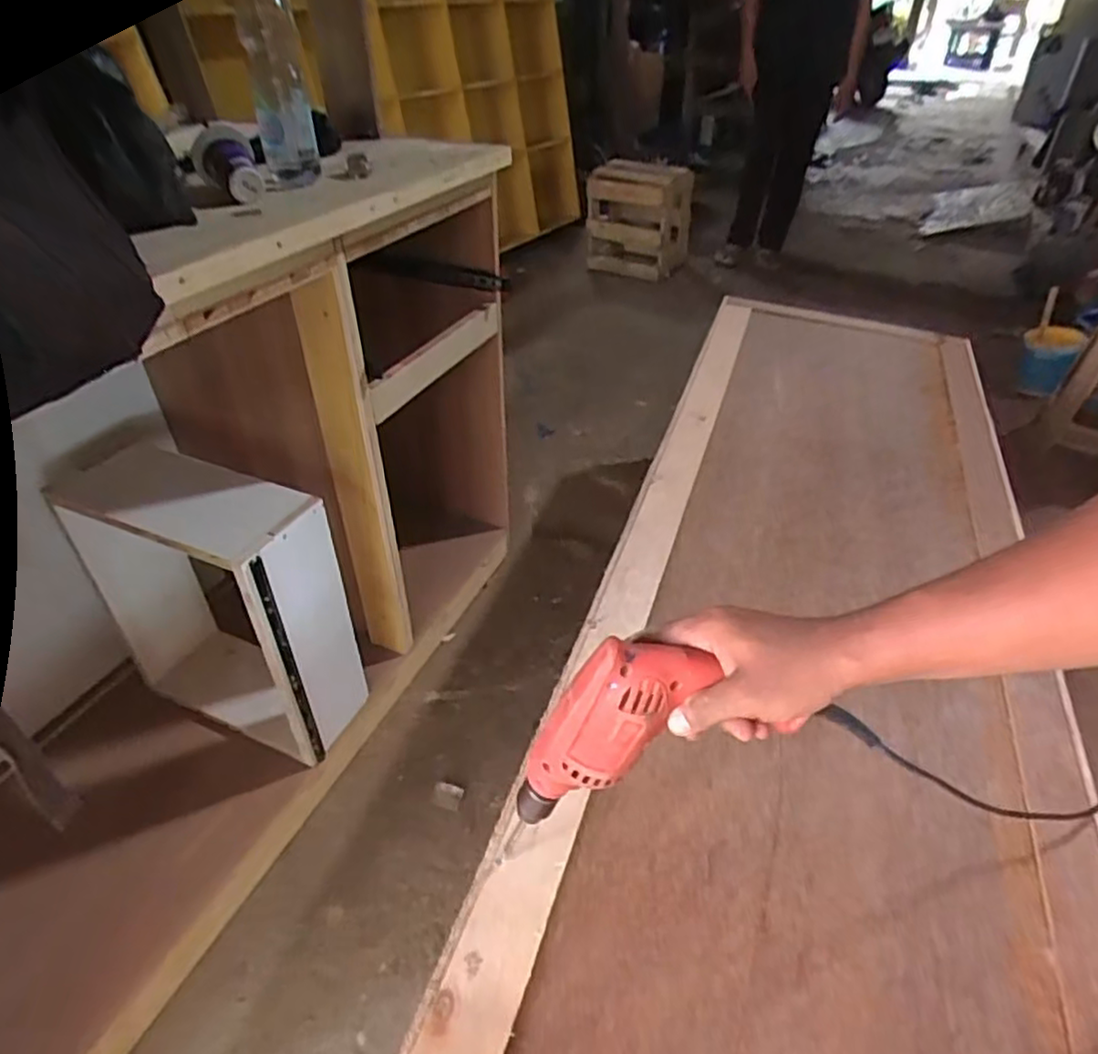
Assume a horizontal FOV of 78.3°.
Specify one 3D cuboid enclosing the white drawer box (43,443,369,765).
[{"bbox_3d":[-0.537,0.136,1.120,0.420,0.503,0.174,15,42,18],"label":"white drawer box"}]

